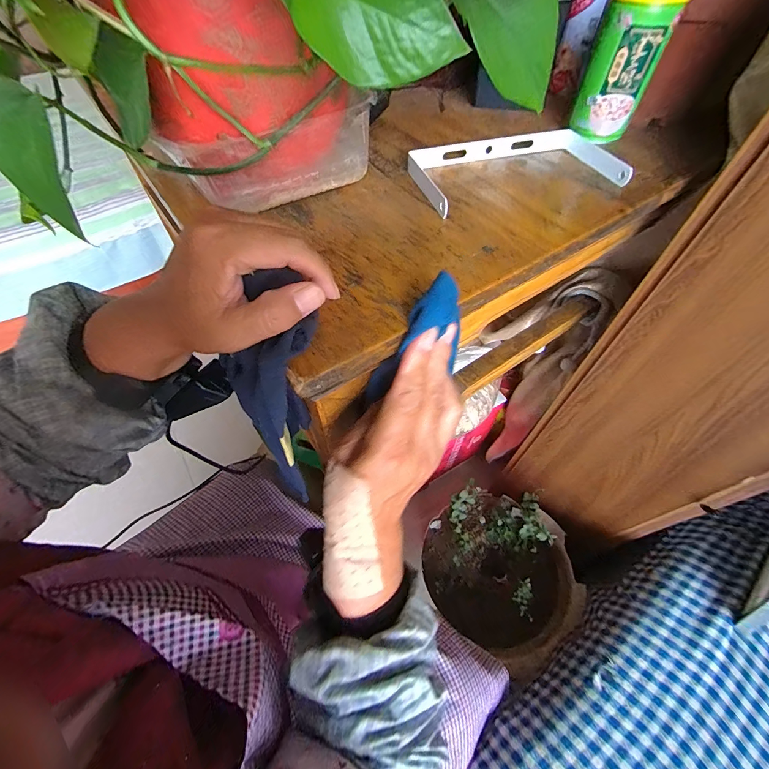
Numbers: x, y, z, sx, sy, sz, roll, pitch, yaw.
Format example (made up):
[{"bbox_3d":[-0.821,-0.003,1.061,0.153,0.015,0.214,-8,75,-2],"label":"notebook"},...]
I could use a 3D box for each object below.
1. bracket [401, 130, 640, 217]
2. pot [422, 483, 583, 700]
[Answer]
[{"bbox_3d":[0.131,-0.216,0.343,0.203,0.023,0.099,-11,55,-8],"label":"bracket"},{"bbox_3d":[0.235,0.387,0.737,0.283,0.280,0.281,0,55,0],"label":"pot"}]

